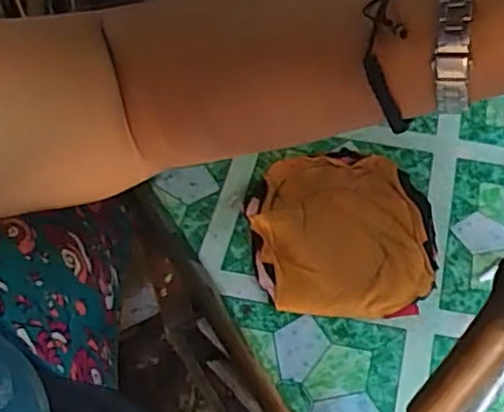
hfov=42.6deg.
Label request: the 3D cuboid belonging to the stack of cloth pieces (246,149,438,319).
[{"bbox_3d":[0.078,0.020,0.555,0.152,0.022,0.153,-1,60,-2],"label":"stack of cloth pieces"}]

